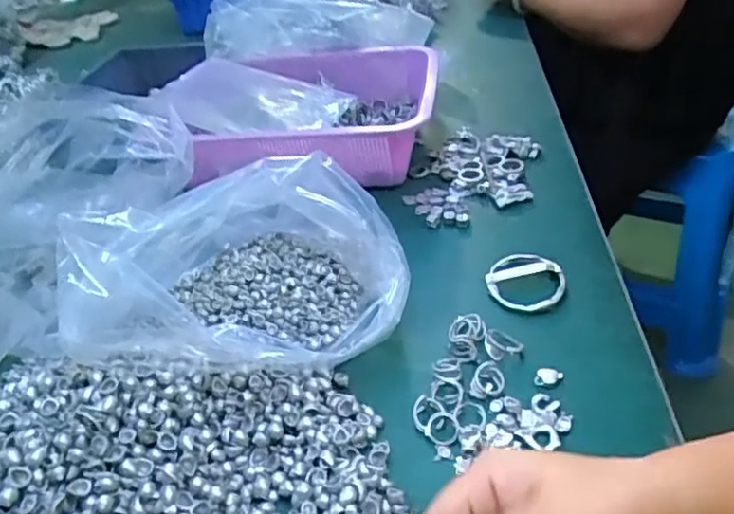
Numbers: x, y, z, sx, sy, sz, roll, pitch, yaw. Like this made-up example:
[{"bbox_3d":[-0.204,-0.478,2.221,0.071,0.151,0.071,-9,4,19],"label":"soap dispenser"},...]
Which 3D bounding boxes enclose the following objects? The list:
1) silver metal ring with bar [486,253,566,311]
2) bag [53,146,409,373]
[{"bbox_3d":[0.125,0.017,0.499,0.062,0.011,0.054,26,48,36],"label":"silver metal ring with bar"},{"bbox_3d":[-0.090,-0.002,0.476,0.222,0.113,0.171,-8,37,-2],"label":"bag"}]

